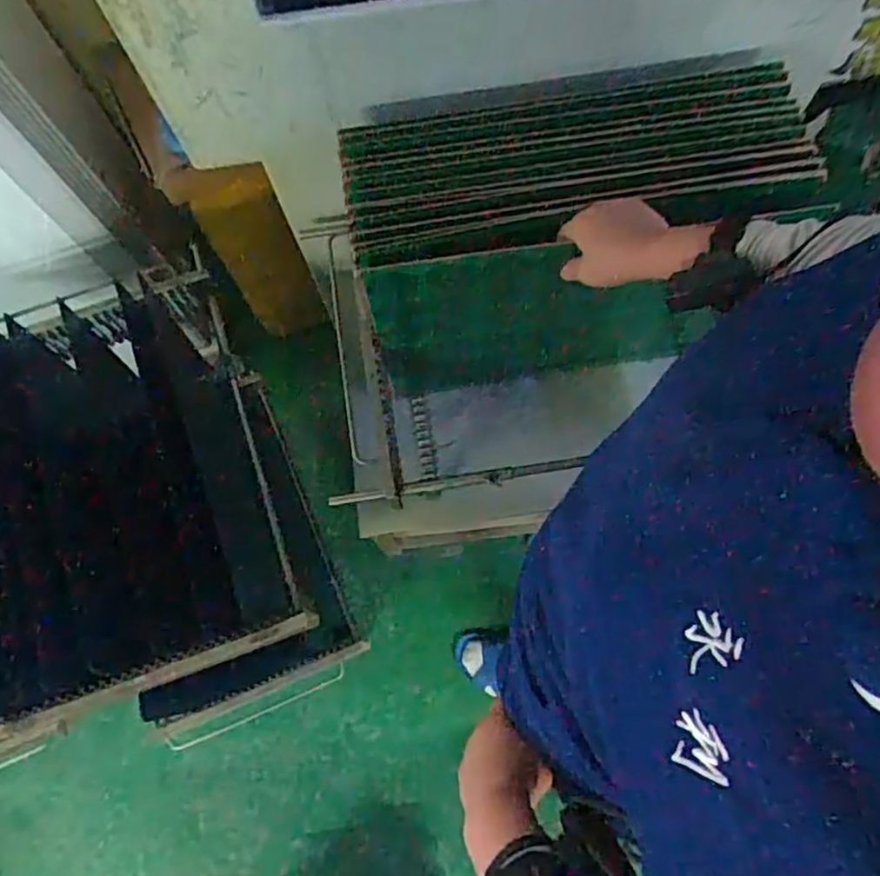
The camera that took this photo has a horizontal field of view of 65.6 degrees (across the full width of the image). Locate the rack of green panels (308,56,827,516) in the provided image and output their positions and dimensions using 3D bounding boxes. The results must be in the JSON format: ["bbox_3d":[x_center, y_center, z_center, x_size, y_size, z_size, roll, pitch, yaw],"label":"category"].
[{"bbox_3d":[0.125,-0.230,0.943,0.530,0.444,0.240,-18,69,-6],"label":"rack of green panels"}]

